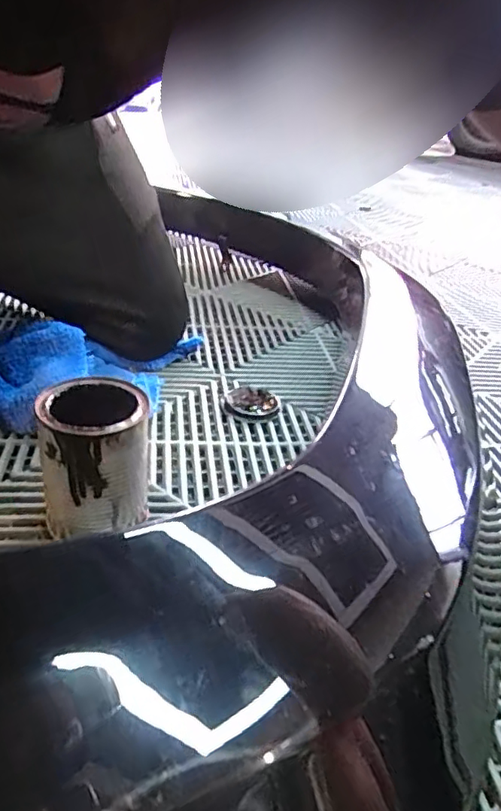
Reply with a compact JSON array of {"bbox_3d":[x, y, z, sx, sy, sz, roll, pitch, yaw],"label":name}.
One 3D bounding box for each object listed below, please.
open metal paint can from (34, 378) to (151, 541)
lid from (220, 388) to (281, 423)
[{"bbox_3d":[-0.111,0.043,0.415,0.076,0.113,0.070,-3,31,-15],"label":"open metal paint can"},{"bbox_3d":[0.000,-0.001,0.614,0.062,0.007,0.065,5,30,-3],"label":"lid"}]

